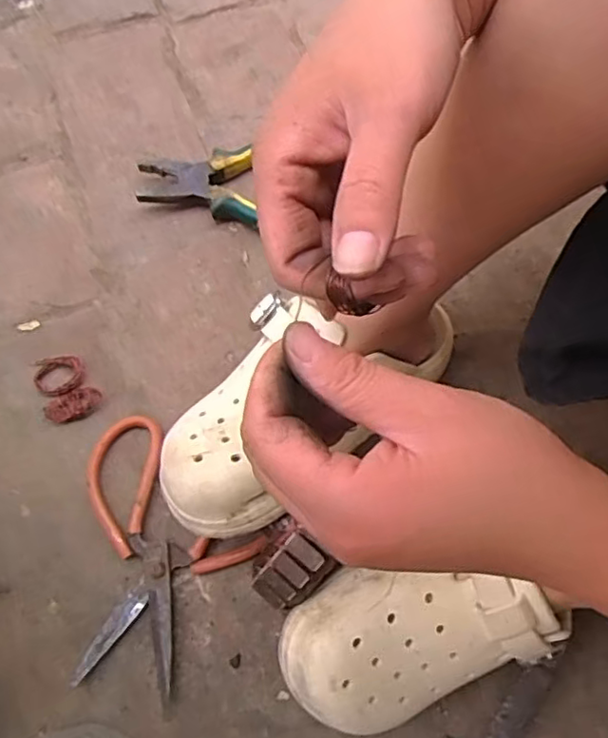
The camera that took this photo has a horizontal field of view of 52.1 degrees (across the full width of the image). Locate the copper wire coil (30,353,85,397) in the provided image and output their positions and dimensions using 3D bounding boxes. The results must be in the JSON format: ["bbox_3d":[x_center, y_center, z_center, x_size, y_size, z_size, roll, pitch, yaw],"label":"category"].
[{"bbox_3d":[-0.197,0.005,0.498,0.039,0.004,0.032,-13,74,-5],"label":"copper wire coil"}]

